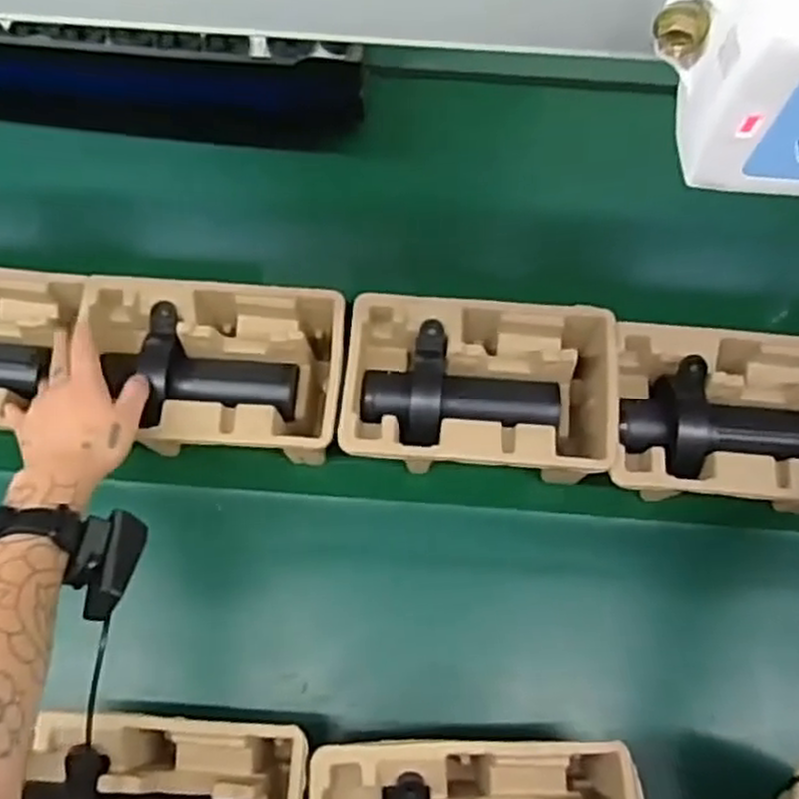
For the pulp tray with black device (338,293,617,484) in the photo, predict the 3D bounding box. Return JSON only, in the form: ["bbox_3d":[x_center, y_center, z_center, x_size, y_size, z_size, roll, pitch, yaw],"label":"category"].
[{"bbox_3d":[0.069,-0.007,0.683,0.226,0.090,0.156,7,72,3],"label":"pulp tray with black device"}]

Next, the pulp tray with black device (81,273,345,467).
[{"bbox_3d":[-0.161,-0.022,0.675,0.217,0.082,0.149,2,72,1],"label":"pulp tray with black device"}]

